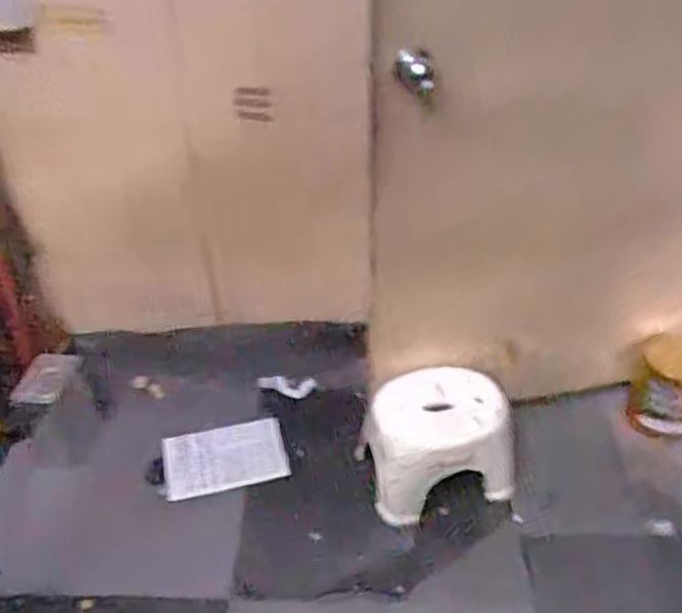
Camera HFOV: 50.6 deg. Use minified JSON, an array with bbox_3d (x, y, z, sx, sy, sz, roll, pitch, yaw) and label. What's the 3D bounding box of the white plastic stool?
[{"bbox_3d":[0.221,0.311,1.628,0.339,0.282,0.202,-6,38,-9],"label":"white plastic stool"}]

